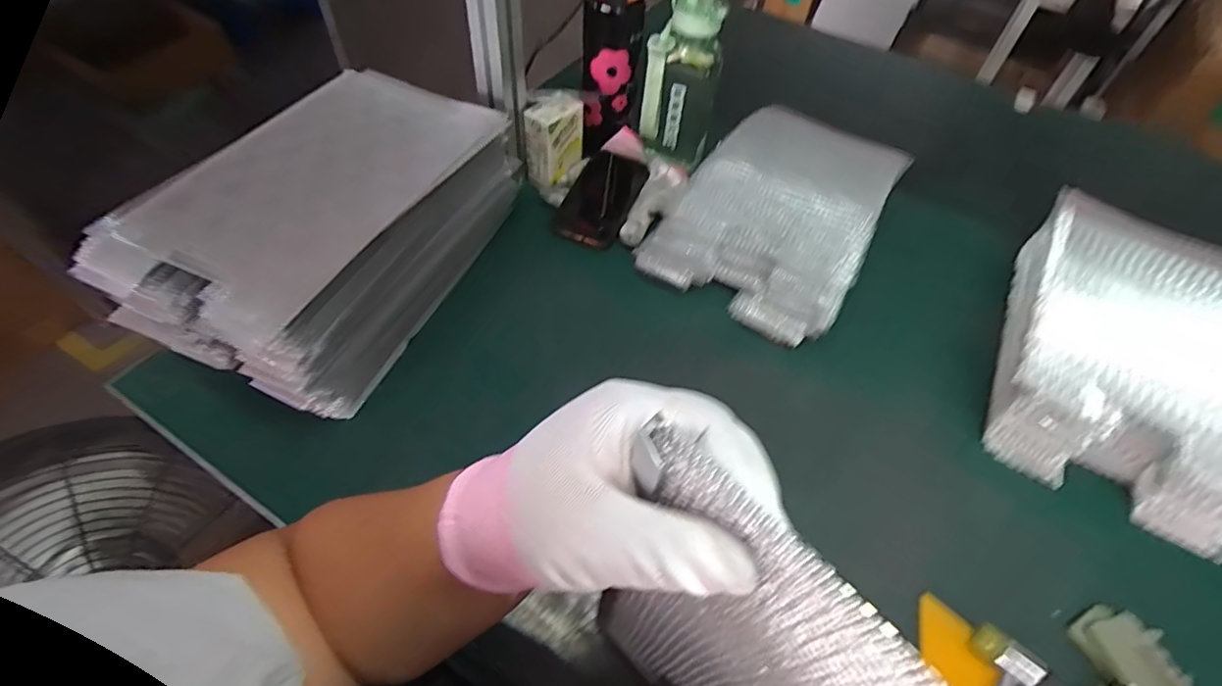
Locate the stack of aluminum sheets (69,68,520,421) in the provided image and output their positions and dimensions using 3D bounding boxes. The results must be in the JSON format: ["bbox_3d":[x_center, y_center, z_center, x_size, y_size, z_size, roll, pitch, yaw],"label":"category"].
[{"bbox_3d":[-0.287,-0.129,0.565,0.230,0.162,0.361,21,55,11],"label":"stack of aluminum sheets"}]

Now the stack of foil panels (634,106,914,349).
[{"bbox_3d":[0.188,-0.150,0.627,0.213,0.038,0.257,29,79,20],"label":"stack of foil panels"}]

